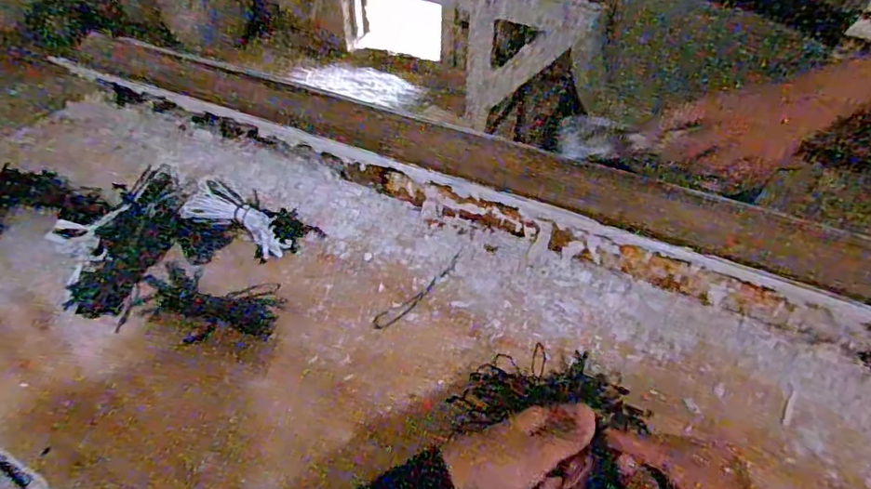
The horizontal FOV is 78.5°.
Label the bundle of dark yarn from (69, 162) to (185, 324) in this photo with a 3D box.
[{"bbox_3d":[-0.324,-0.006,0.576,0.058,0.033,0.177,12,62,10],"label":"bundle of dark yarn"}]

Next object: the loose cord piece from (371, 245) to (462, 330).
[{"bbox_3d":[-0.012,0.049,0.589,0.021,0.004,0.148,32,50,28],"label":"loose cord piece"}]

